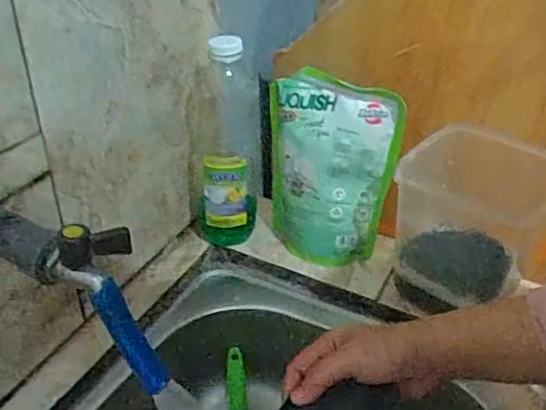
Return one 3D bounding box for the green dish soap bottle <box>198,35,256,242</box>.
[{"bbox_3d":[-0.052,-0.063,0.612,0.058,0.237,0.069,-2,36,-7],"label":"green dish soap bottle"}]

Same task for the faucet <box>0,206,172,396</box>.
[{"bbox_3d":[-0.137,0.040,0.373,0.172,0.091,0.047,21,40,24],"label":"faucet"}]

